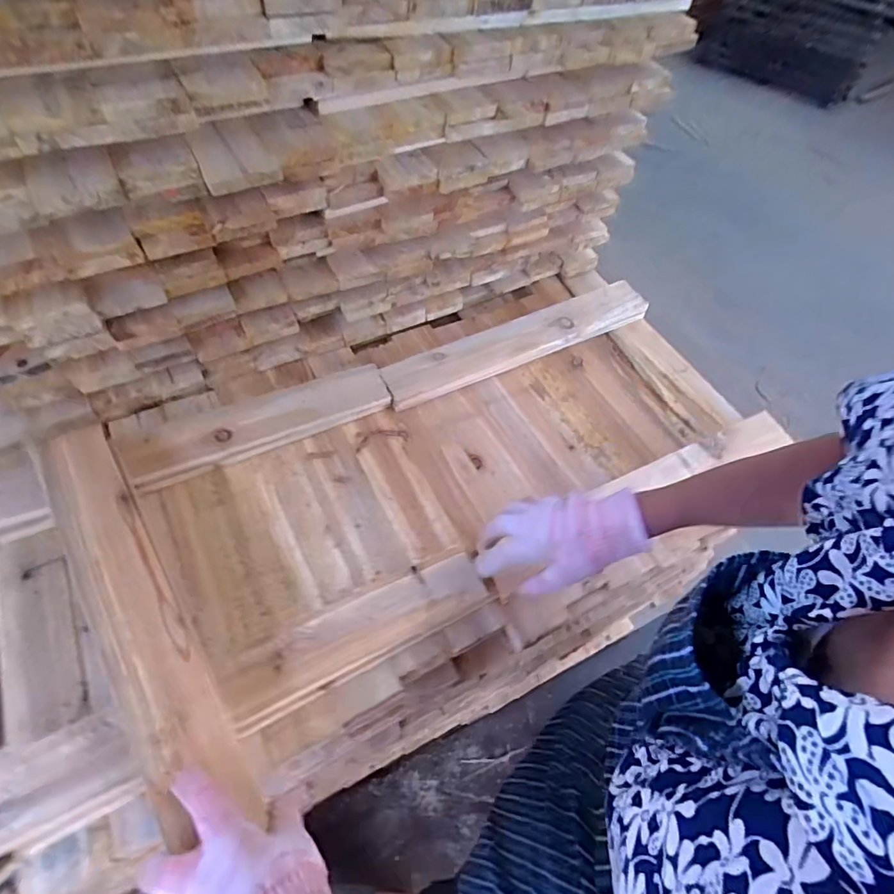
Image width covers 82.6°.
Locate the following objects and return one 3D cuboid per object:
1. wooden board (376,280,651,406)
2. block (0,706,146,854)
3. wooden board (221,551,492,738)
[{"bbox_3d":[0.128,-0.181,0.846,0.491,0.022,0.075,-23,78,-17],"label":"wooden board"},{"bbox_3d":[-0.352,0.302,0.469,0.120,0.024,0.086,-21,61,-18],"label":"block"},{"bbox_3d":[-0.091,0.205,0.565,0.288,0.033,0.073,-21,61,-20],"label":"wooden board"}]

